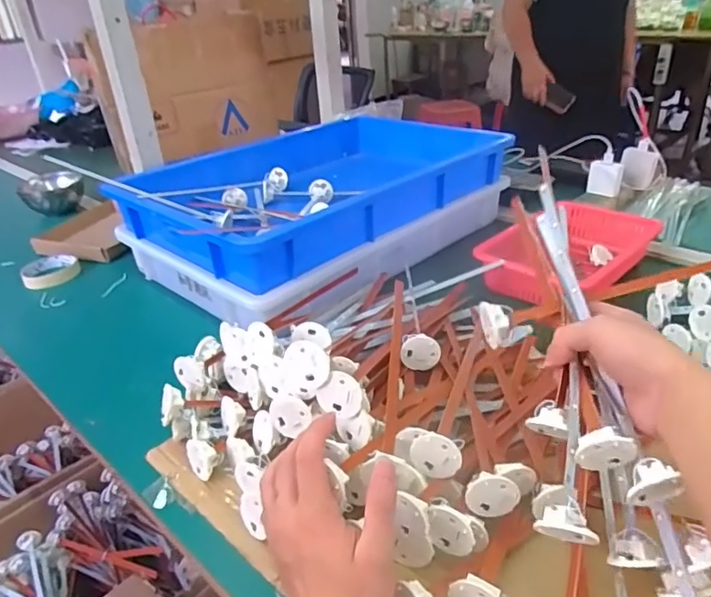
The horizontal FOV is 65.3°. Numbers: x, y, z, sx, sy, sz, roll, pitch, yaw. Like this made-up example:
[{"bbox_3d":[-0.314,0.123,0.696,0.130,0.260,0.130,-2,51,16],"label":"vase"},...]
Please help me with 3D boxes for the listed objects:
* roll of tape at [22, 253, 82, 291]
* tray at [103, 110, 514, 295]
[{"bbox_3d":[-0.501,-0.048,0.911,0.084,0.020,0.096,-23,35,-28],"label":"roll of tape"},{"bbox_3d":[-0.063,-0.201,0.924,0.602,0.084,0.423,-29,39,-35],"label":"tray"}]

